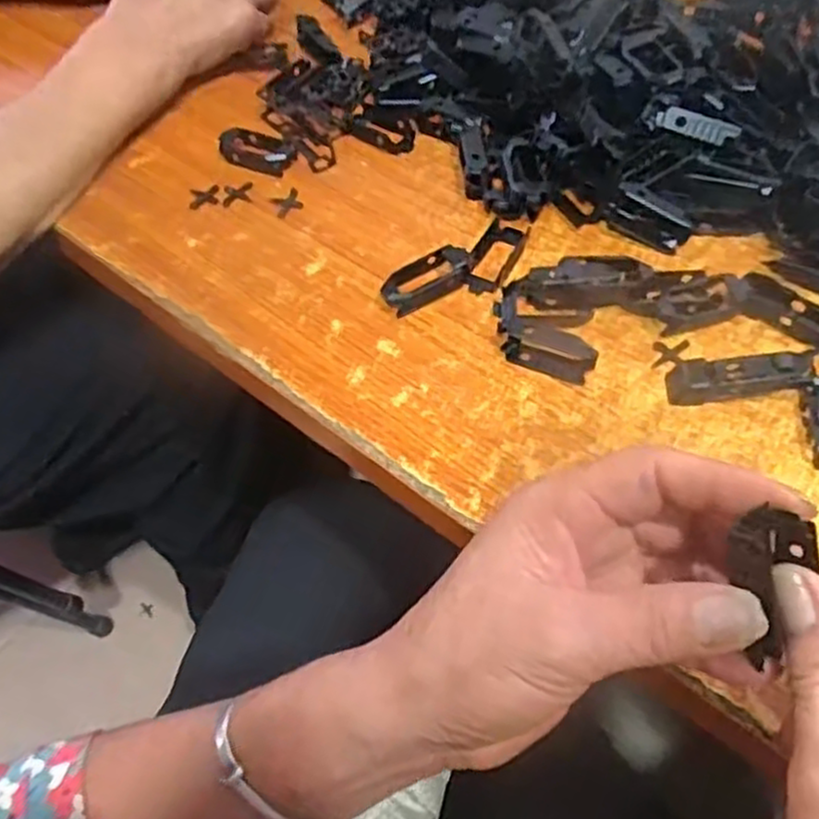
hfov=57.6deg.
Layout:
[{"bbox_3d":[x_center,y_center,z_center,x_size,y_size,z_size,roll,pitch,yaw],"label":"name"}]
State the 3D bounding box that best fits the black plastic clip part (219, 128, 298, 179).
[{"bbox_3d":[-0.097,-0.166,0.473,0.047,0.010,0.030,15,59,14],"label":"black plastic clip part"}]

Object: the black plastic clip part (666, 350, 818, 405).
[{"bbox_3d":[0.153,-0.016,0.346,0.063,0.010,0.020,-8,54,21],"label":"black plastic clip part"}]

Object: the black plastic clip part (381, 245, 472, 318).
[{"bbox_3d":[0.010,-0.071,0.399,0.053,0.015,0.022,-27,58,-13],"label":"black plastic clip part"}]

